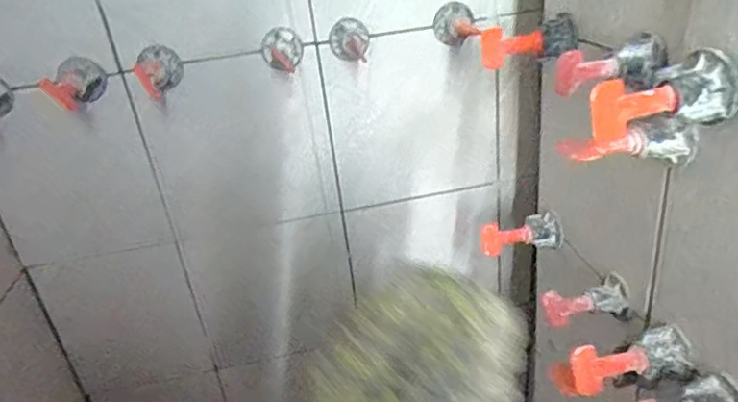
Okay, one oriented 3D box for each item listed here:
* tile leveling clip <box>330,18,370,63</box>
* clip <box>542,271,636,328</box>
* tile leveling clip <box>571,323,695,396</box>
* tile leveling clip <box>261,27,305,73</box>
[{"bbox_3d":[-0.014,-0.118,0.408,0.031,0.032,0.042,-7,26,2],"label":"tile leveling clip"},{"bbox_3d":[0.136,0.063,0.339,0.051,0.025,0.024,-7,26,2],"label":"clip"},{"bbox_3d":[0.141,0.087,0.293,0.059,0.029,0.021,-5,26,6],"label":"tile leveling clip"},{"bbox_3d":[-0.064,-0.112,0.406,0.032,0.032,0.035,-11,26,-7],"label":"tile leveling clip"}]

